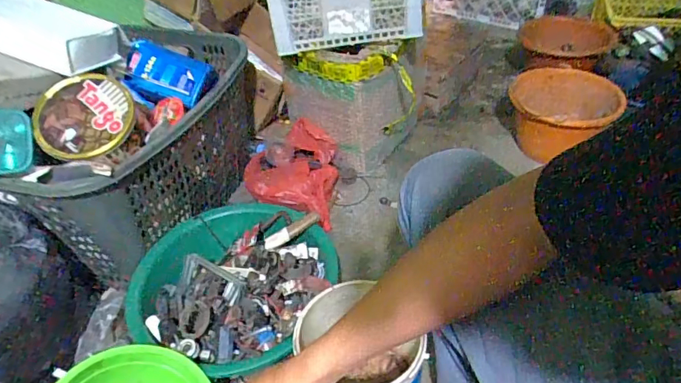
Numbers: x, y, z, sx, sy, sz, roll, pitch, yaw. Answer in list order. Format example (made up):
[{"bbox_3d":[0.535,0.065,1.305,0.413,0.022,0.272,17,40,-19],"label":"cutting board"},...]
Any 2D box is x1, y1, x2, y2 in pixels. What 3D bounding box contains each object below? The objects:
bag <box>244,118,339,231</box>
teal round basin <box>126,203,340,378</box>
[{"bbox_3d":[-0.103,-0.050,1.095,0.252,0.129,0.178,15,46,21],"label":"bag"},{"bbox_3d":[-0.190,0.150,0.838,0.321,0.103,0.326,15,46,21],"label":"teal round basin"}]

